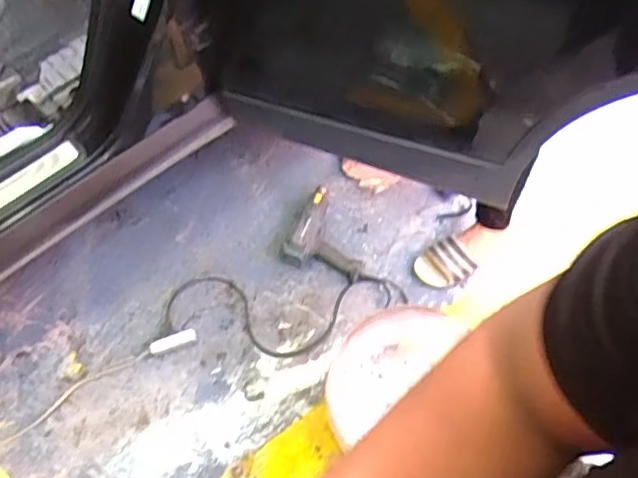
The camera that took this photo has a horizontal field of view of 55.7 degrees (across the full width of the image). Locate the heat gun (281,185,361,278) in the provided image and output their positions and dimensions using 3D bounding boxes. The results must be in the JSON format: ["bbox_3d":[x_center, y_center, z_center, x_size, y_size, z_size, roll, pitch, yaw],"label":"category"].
[{"bbox_3d":[0.025,-0.024,1.554,0.202,0.107,0.220,14,65,6],"label":"heat gun"}]

